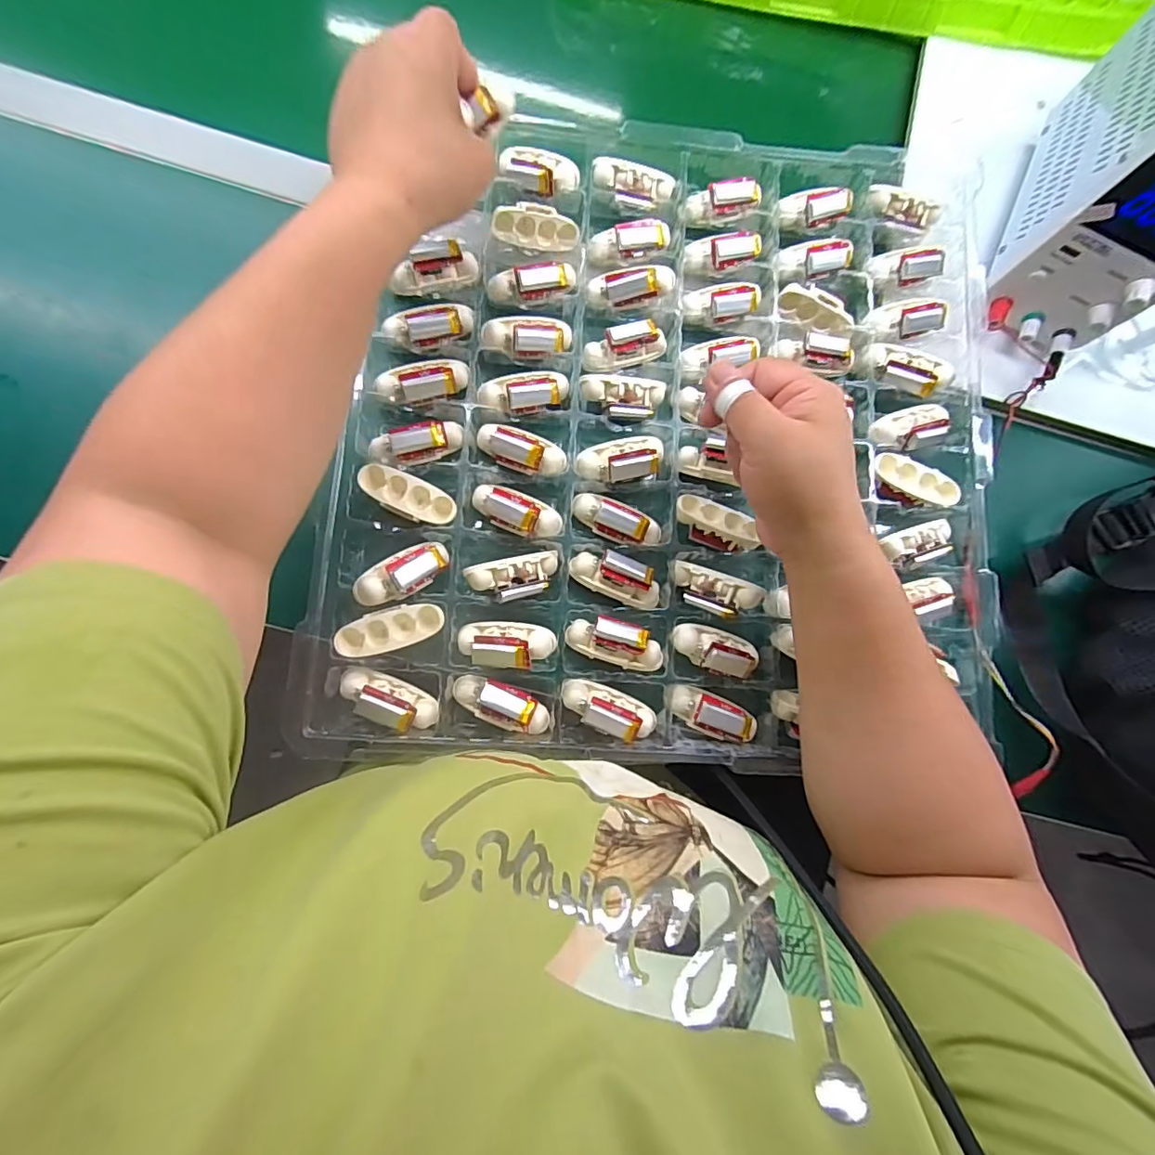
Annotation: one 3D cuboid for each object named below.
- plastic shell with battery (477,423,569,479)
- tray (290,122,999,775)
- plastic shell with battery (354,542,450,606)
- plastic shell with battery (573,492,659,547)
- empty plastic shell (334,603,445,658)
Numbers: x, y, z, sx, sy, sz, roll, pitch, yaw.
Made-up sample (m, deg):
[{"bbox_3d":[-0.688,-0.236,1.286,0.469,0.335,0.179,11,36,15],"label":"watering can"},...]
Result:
[{"bbox_3d":[-0.037,-0.088,0.363,0.063,0.012,0.027,20,78,-3],"label":"plastic shell with battery"},{"bbox_3d":[0.066,-0.101,0.381,0.446,0.033,0.449,5,80,-6],"label":"tray"},{"bbox_3d":[-0.109,-0.002,0.336,0.059,0.014,0.024,-31,85,-11],"label":"plastic shell with battery"},{"bbox_3d":[0.028,-0.040,0.370,0.063,0.019,0.023,21,78,-3],"label":"plastic shell with battery"},{"bbox_3d":[-0.118,0.033,0.342,0.065,0.010,0.026,-18,83,-10],"label":"empty plastic shell"}]

